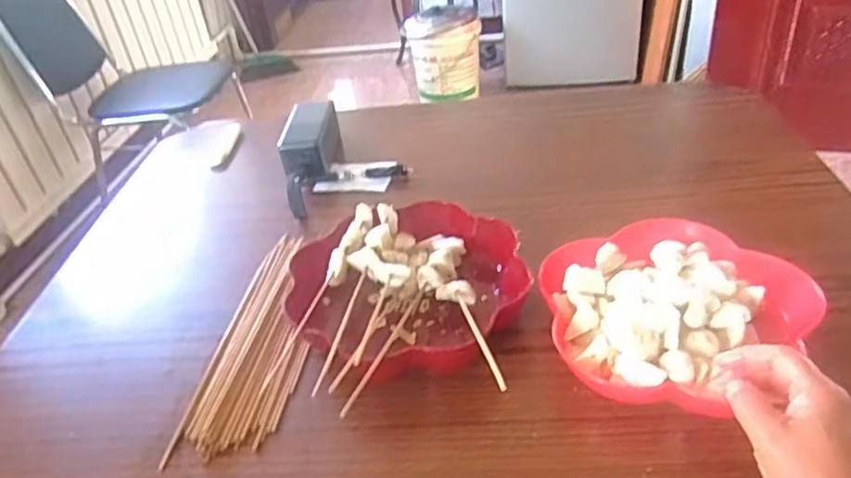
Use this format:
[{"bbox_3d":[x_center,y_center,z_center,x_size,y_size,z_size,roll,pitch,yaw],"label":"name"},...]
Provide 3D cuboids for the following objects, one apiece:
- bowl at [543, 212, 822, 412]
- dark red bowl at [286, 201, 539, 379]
[{"bbox_3d":[0.183,0.052,0.525,0.190,0.047,0.185,-5,36,4],"label":"bowl"},{"bbox_3d":[-0.007,0.043,0.564,0.190,0.053,0.192,-5,36,4],"label":"dark red bowl"}]

